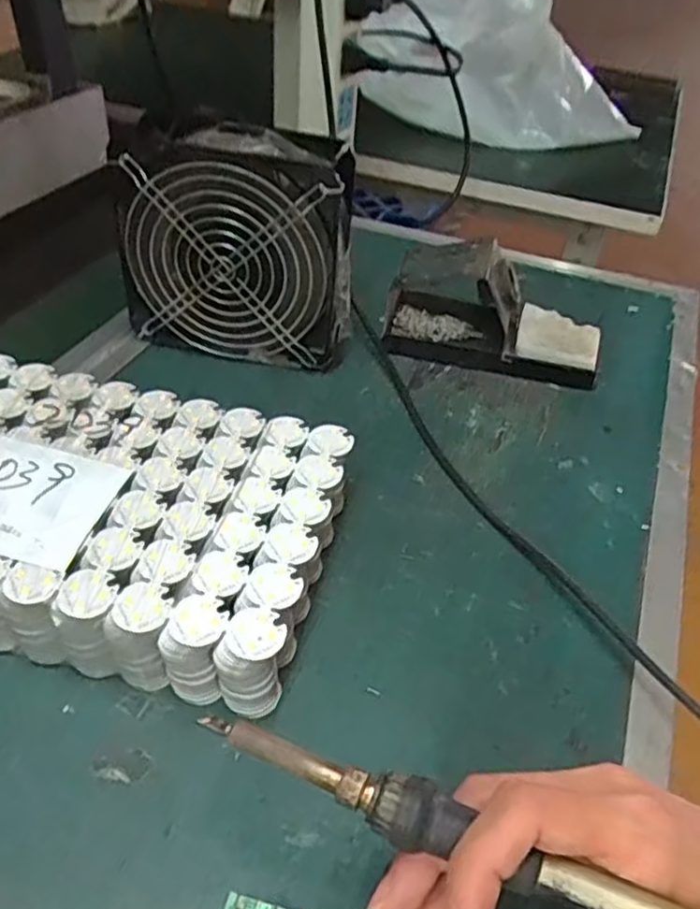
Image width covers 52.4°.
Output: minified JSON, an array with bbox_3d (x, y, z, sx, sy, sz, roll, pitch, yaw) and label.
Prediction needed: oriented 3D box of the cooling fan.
[{"bbox_3d":[-0.077,-0.144,0.495,0.156,0.150,0.054,10,42,6],"label":"cooling fan"}]

